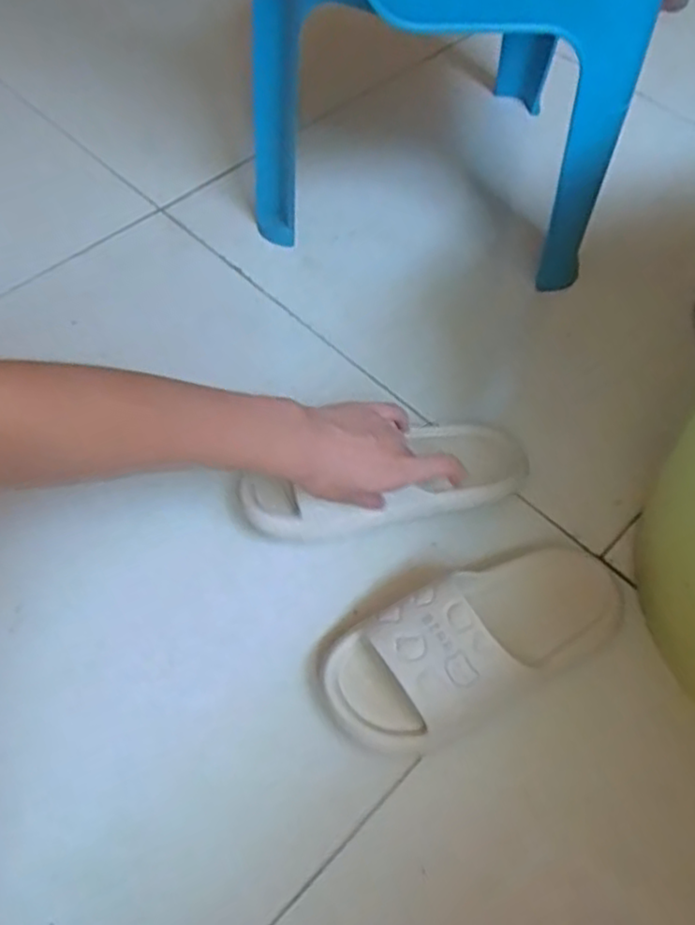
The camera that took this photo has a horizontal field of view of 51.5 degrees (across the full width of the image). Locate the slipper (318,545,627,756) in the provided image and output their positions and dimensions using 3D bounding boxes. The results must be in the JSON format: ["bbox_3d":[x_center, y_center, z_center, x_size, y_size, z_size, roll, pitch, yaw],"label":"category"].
[{"bbox_3d":[0.100,0.125,0.524,0.242,0.071,0.098,-23,60,-14],"label":"slipper"}]

